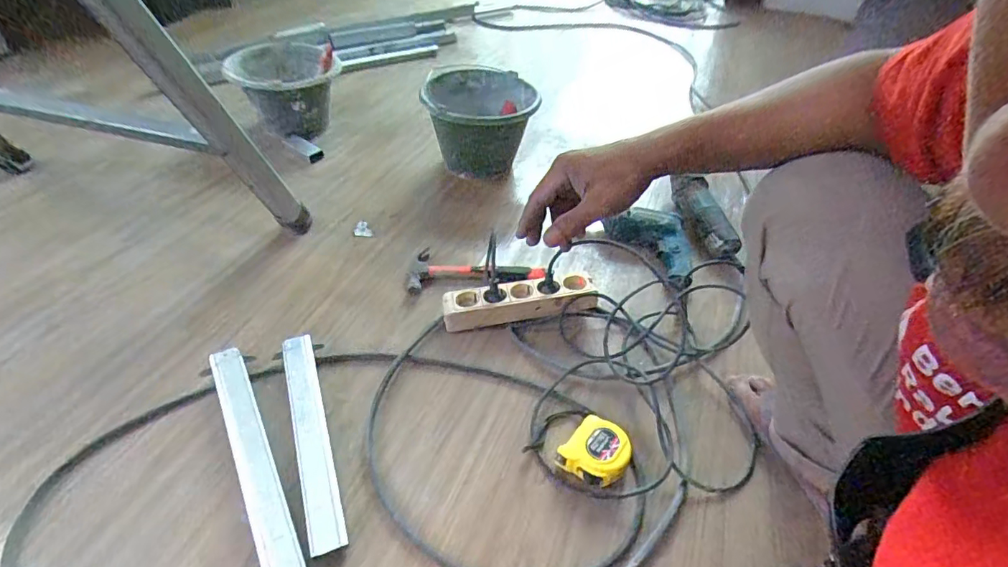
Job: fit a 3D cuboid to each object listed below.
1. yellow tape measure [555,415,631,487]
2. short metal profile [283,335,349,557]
[{"bbox_3d":[0.119,0.221,0.655,0.082,0.040,0.087,37,53,26],"label":"yellow tape measure"},{"bbox_3d":[-0.251,0.194,0.655,0.039,0.029,0.300,-14,49,-18],"label":"short metal profile"}]

